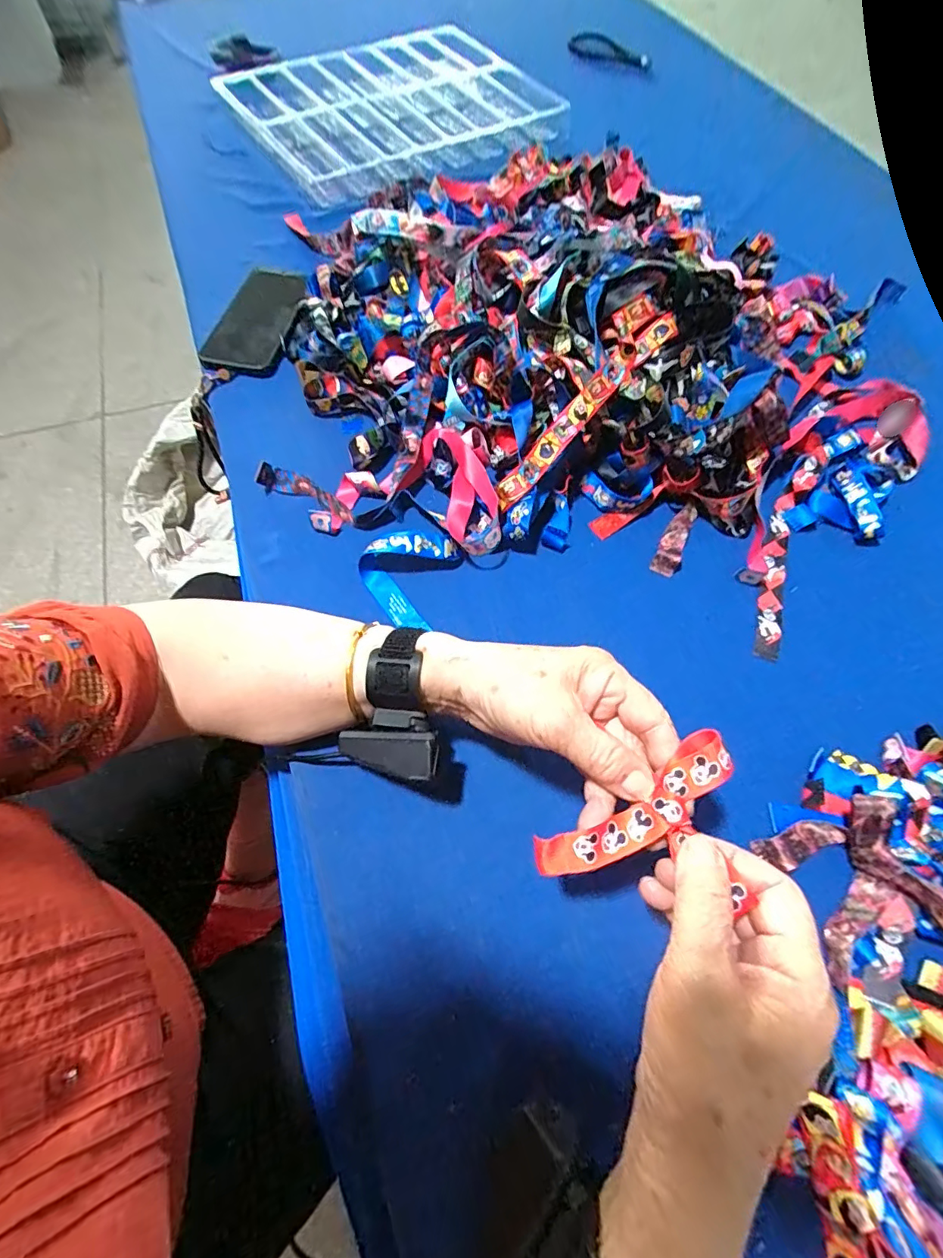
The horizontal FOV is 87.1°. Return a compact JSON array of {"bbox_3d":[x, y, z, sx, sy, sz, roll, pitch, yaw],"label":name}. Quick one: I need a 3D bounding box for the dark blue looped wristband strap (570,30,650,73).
[{"bbox_3d":[0.252,-1.043,0.898,0.158,0.010,0.068,37,77,11],"label":"dark blue looped wristband strap"}]

